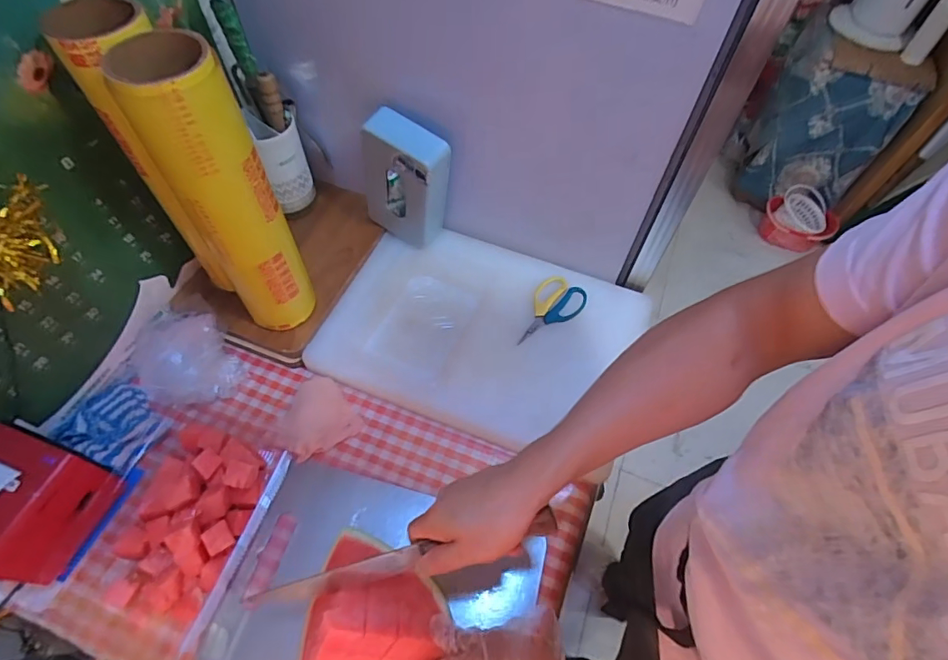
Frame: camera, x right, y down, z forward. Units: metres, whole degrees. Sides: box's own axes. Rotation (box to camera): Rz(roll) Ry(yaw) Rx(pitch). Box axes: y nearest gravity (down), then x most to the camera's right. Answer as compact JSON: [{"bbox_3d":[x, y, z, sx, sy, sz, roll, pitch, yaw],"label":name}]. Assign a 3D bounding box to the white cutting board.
[{"bbox_3d":[0.012,-0.006,0.727,0.420,0.030,0.295,19,60,7],"label":"white cutting board"}]

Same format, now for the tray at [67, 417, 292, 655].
[{"bbox_3d":[-0.346,0.215,0.568,0.185,0.054,0.224,16,59,7],"label":"tray"}]

